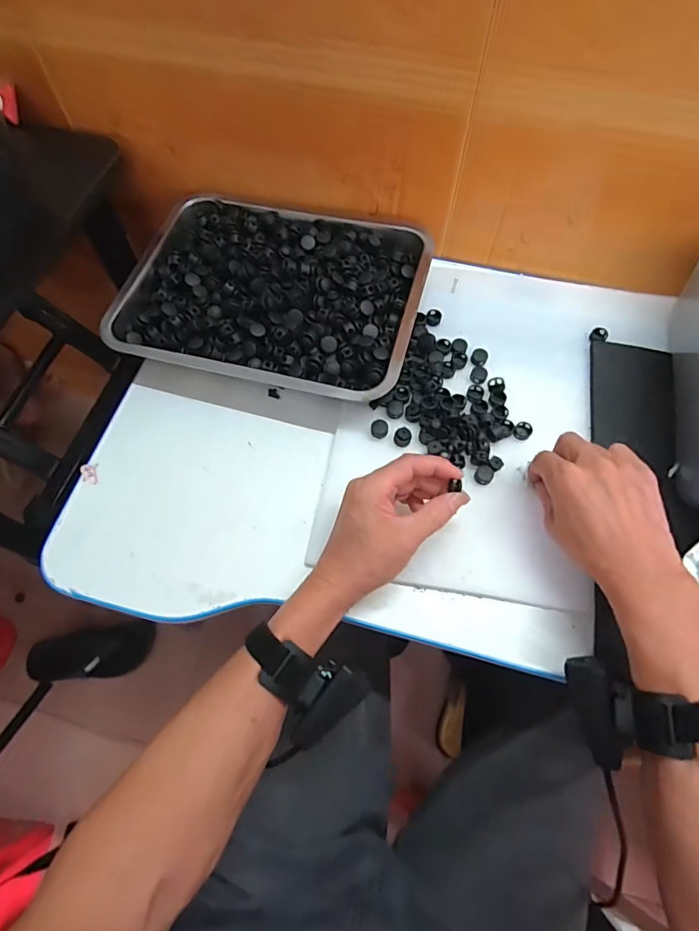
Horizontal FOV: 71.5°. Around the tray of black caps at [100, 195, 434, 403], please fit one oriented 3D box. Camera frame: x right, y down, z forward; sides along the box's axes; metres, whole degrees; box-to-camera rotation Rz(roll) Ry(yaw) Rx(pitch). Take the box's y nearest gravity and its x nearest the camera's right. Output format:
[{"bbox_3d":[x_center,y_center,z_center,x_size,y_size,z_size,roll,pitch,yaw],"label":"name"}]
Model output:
[{"bbox_3d":[-0.079,-0.194,0.530,0.308,0.050,0.231,14,66,7],"label":"tray of black caps"}]

